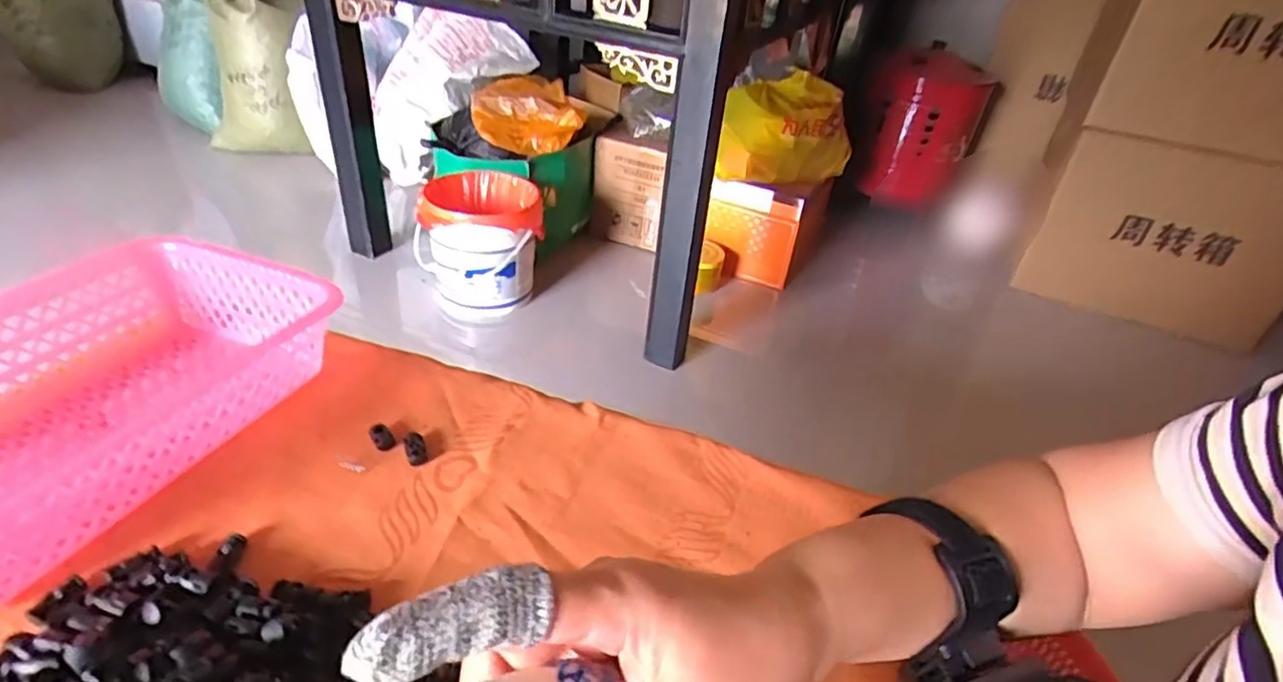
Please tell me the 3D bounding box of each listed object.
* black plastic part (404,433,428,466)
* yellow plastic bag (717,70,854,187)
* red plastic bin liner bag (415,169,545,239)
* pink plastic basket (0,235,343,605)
[{"bbox_3d":[-0.166,0.078,0.475,0.014,0.009,0.029,-10,38,-22],"label":"black plastic part"},{"bbox_3d":[0.392,-0.563,1.727,0.296,0.241,0.302,19,37,18],"label":"yellow plastic bag"},{"bbox_3d":[-0.371,-0.306,1.530,0.278,0.109,0.254,3,35,-4],"label":"red plastic bin liner bag"},{"bbox_3d":[-0.387,0.038,0.447,0.201,0.078,0.296,16,36,14],"label":"pink plastic basket"}]

